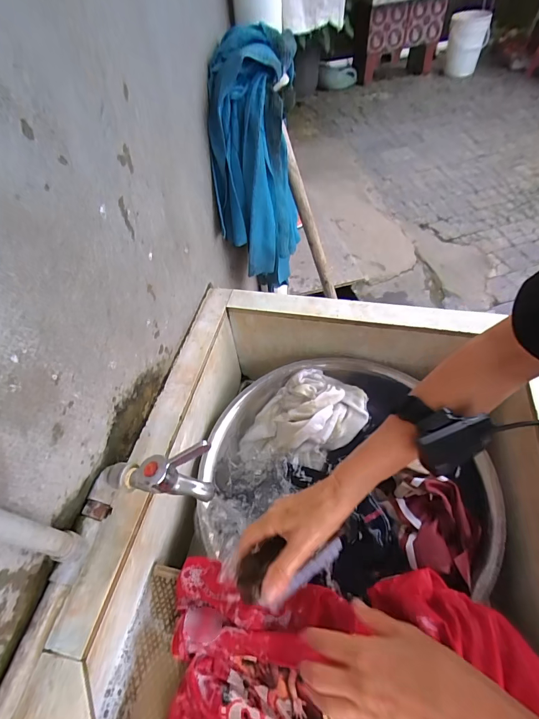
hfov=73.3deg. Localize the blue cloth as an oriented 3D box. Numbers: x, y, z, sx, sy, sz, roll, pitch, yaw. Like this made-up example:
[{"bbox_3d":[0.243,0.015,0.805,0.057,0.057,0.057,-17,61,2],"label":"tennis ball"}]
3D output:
[{"bbox_3d":[-0.017,-0.326,0.625,0.107,0.362,0.159,10,56,11],"label":"blue cloth"}]

